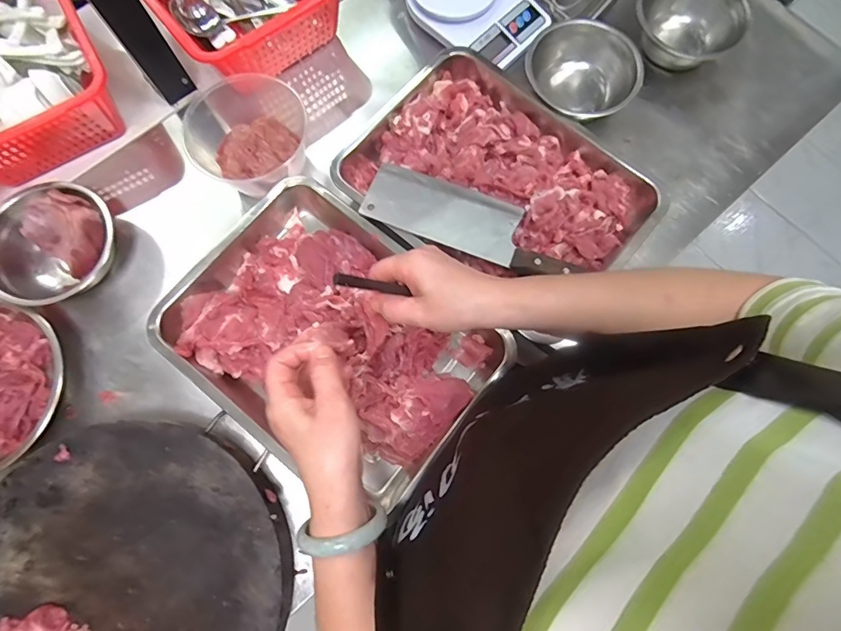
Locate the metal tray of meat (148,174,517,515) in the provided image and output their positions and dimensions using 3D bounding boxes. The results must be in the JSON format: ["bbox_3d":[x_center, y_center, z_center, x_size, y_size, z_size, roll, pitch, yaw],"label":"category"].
[{"bbox_3d":[-0.104,0.022,0.514,0.349,0.051,0.257,40,78,7],"label":"metal tray of meat"}]

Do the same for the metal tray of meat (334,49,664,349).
[{"bbox_3d":[0.091,-0.162,0.550,0.352,0.051,0.263,44,79,8],"label":"metal tray of meat"}]

